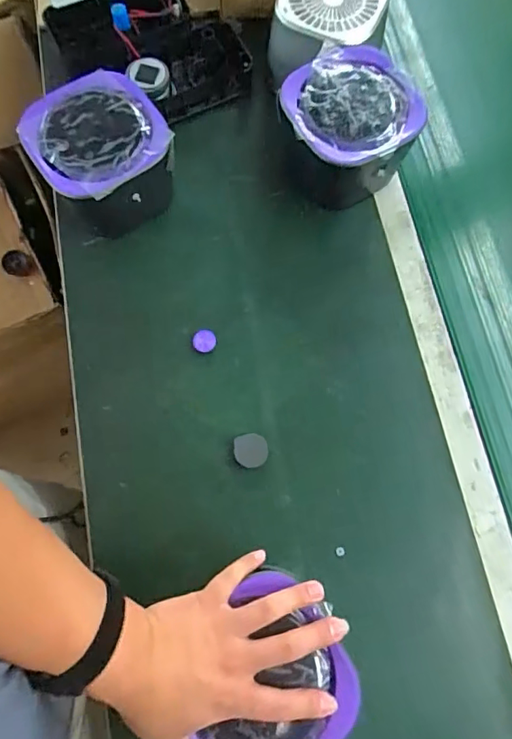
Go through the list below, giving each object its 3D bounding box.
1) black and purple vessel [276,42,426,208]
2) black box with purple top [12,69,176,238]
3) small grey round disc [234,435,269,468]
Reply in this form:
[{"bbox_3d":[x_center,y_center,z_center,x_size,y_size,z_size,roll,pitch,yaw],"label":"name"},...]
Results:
[{"bbox_3d":[0.103,-0.285,0.601,0.140,0.107,0.138,0,74,0],"label":"black and purple vessel"},{"bbox_3d":[-0.174,-0.234,0.575,0.146,0.098,0.137,-32,77,-8],"label":"black box with purple top"},{"bbox_3d":[-0.005,0.087,0.541,0.035,0.008,0.033,-10,74,-3],"label":"small grey round disc"}]

